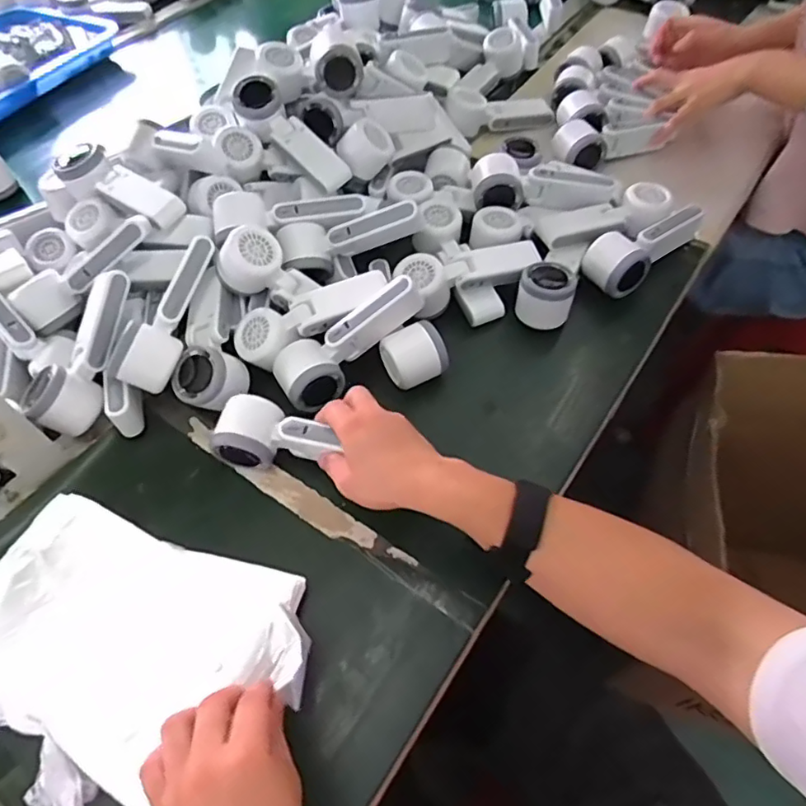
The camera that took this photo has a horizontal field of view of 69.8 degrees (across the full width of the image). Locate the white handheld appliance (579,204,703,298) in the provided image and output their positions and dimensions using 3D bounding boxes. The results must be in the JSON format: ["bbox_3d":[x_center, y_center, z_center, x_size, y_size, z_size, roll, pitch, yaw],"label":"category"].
[{"bbox_3d":[0.282,-0.185,0.672,0.159,0.049,0.066,-33,61,-17],"label":"white handheld appliance"}]

